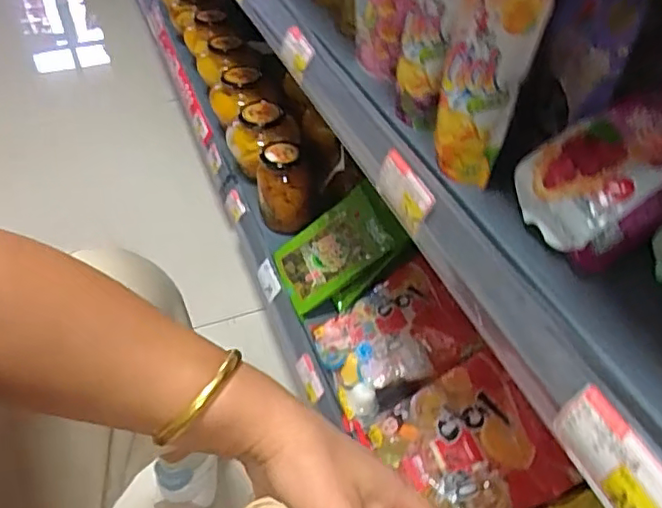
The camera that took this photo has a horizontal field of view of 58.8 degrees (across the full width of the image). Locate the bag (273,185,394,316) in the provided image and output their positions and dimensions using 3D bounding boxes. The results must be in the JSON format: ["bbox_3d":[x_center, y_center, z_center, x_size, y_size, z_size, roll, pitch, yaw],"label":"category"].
[{"bbox_3d":[-0.003,-0.009,0.868,0.175,0.033,0.129,-34,49,7],"label":"bag"}]

